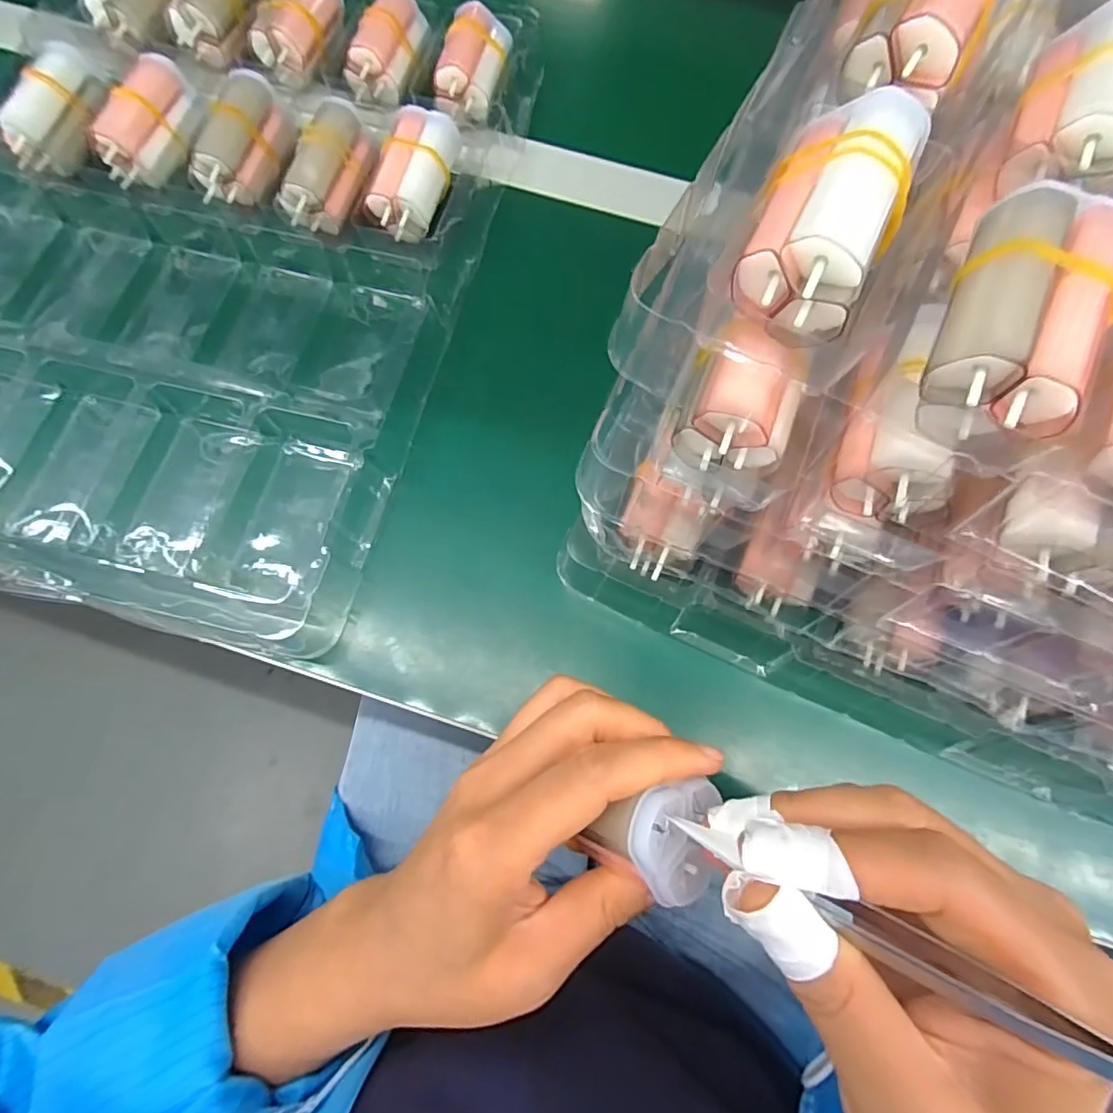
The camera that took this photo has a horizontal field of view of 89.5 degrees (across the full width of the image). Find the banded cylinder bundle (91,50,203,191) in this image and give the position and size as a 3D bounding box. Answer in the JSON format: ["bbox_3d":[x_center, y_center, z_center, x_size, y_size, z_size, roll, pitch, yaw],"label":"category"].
[{"bbox_3d":[-0.219,-0.234,0.303,0.028,0.028,0.066,23,73,6],"label":"banded cylinder bundle"}]

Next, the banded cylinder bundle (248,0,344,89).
[{"bbox_3d":[-0.150,-0.315,0.333,0.037,0.027,0.063,17,72,4],"label":"banded cylinder bundle"}]

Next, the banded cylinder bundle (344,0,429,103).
[{"bbox_3d":[-0.099,-0.306,0.334,0.037,0.024,0.071,9,72,1],"label":"banded cylinder bundle"}]

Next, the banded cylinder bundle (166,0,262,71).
[{"bbox_3d":[-0.203,-0.334,0.340,0.038,0.027,0.069,9,72,1],"label":"banded cylinder bundle"}]

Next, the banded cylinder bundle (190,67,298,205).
[{"bbox_3d":[-0.168,-0.225,0.303,0.031,0.030,0.065,19,72,4],"label":"banded cylinder bundle"}]

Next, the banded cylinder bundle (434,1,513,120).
[{"bbox_3d":[-0.048,-0.291,0.328,0.033,0.020,0.066,12,72,2],"label":"banded cylinder bundle"}]

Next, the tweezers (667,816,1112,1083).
[{"bbox_3d":[0.084,0.093,0.129,0.124,0.008,0.007,17,70,31],"label":"tweezers"}]

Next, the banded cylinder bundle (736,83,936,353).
[{"bbox_3d":[0.077,-0.095,0.161,0.036,0.033,0.068,29,73,8],"label":"banded cylinder bundle"}]

